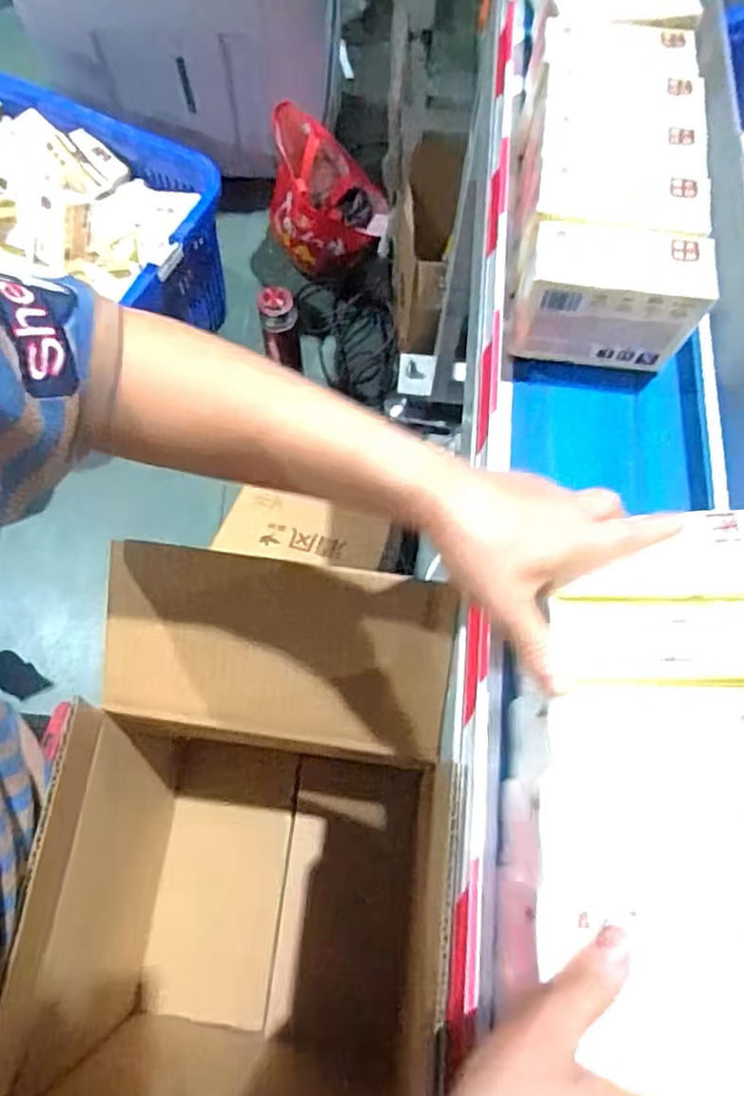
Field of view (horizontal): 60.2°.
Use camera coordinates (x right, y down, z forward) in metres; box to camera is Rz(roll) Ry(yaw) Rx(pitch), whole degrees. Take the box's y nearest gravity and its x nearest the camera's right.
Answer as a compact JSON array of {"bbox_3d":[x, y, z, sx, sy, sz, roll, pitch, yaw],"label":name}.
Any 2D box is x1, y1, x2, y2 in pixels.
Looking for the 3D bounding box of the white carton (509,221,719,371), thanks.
[{"bbox_3d":[0.167,-0.183,0.465,0.125,0.080,0.062,7,70,1],"label":"white carton"}]

